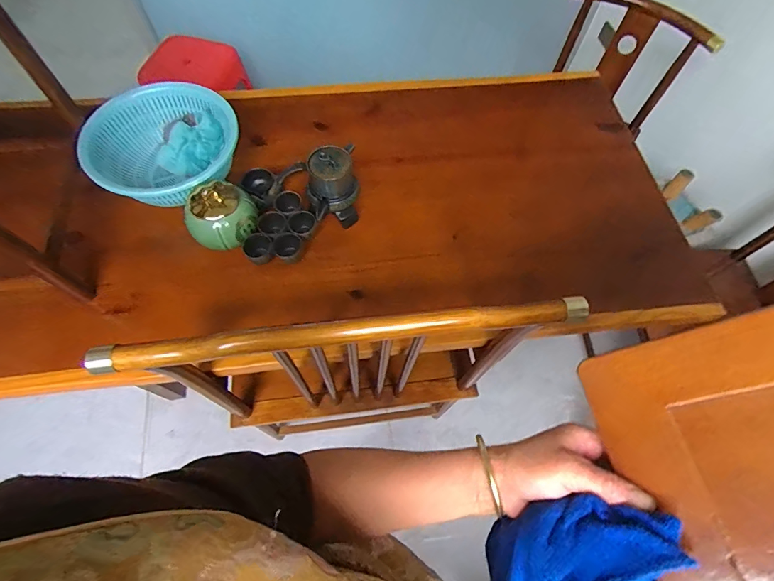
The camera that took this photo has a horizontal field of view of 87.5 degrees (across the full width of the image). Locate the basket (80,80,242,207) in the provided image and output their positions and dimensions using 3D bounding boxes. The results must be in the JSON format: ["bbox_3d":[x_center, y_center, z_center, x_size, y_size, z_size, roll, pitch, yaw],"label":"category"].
[{"bbox_3d":[-0.463,-0.298,0.876,0.300,0.132,0.306,1,63,-2],"label":"basket"}]

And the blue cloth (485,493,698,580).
[{"bbox_3d":[0.138,0.196,0.288,0.109,0.081,0.080,0,63,-3],"label":"blue cloth"}]

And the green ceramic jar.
[{"bbox_3d":[-0.326,-0.157,0.788,0.122,0.089,0.111,1,63,-2],"label":"green ceramic jar"}]

